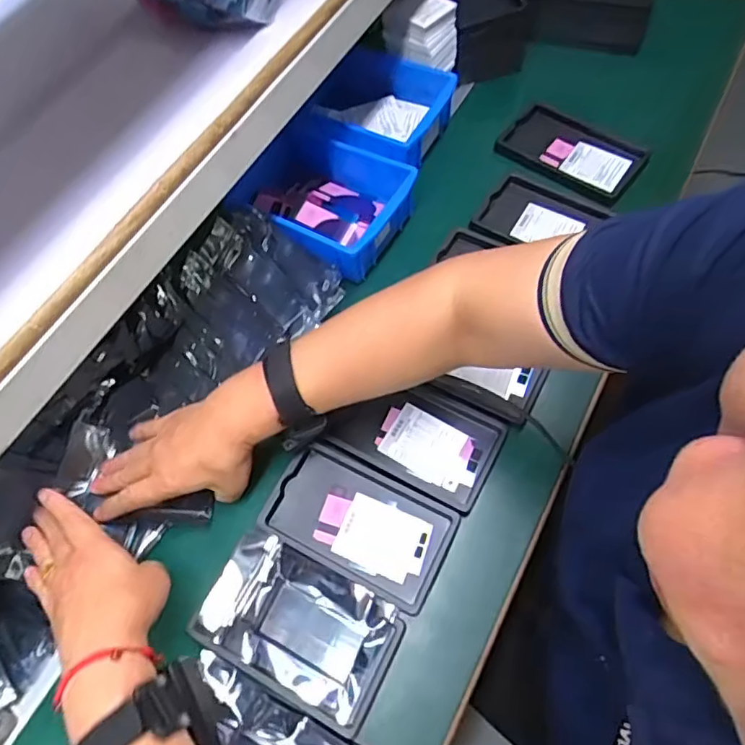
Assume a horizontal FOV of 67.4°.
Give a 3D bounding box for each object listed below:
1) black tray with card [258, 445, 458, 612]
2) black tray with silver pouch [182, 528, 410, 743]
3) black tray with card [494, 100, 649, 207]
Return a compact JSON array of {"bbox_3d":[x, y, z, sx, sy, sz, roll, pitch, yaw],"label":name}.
[{"bbox_3d":[-0.013,0.134,0.500,0.157,0.018,0.092,26,68,10],"label":"black tray with card"},{"bbox_3d":[-0.062,0.208,0.463,0.157,0.012,0.098,26,68,10],"label":"black tray with silver pouch"},{"bbox_3d":[0.245,-0.273,0.678,0.157,0.017,0.114,38,71,15],"label":"black tray with card"}]

